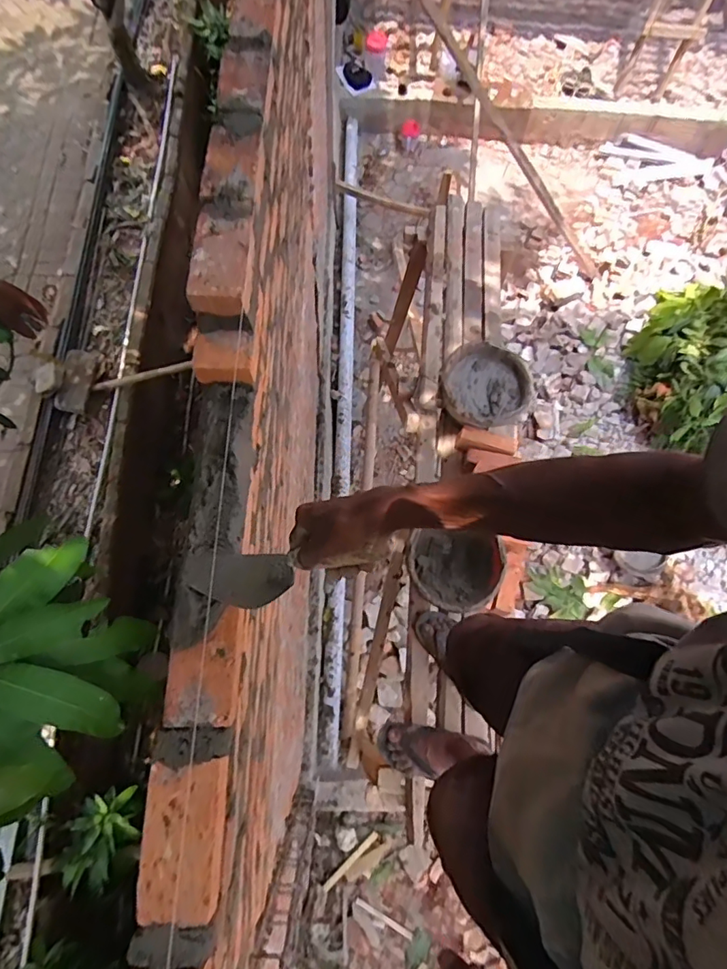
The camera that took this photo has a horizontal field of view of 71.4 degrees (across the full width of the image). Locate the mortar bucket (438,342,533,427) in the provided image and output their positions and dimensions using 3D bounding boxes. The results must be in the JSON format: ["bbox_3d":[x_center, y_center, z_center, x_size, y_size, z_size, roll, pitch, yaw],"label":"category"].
[{"bbox_3d":[0.344,-0.265,1.462,0.251,0.144,0.243,1,69,-3],"label":"mortar bucket"}]

